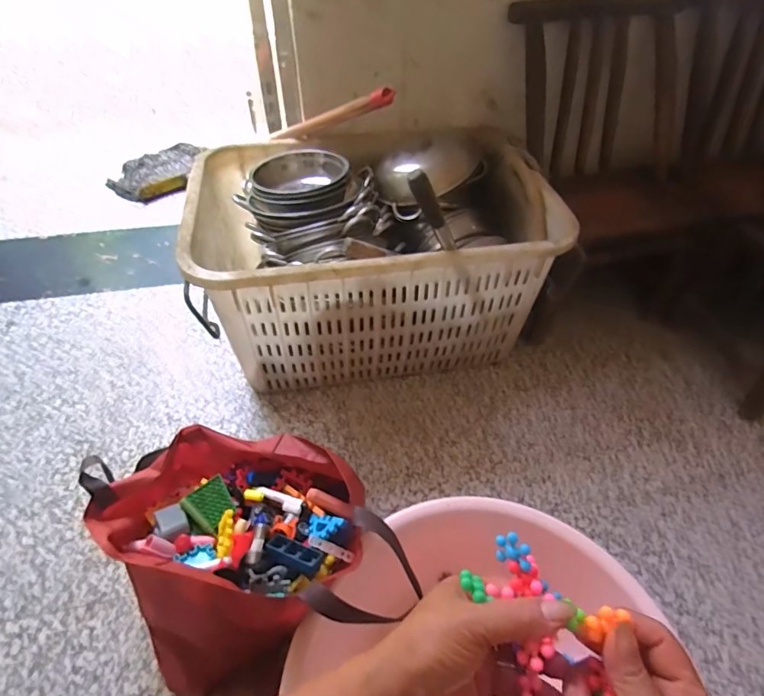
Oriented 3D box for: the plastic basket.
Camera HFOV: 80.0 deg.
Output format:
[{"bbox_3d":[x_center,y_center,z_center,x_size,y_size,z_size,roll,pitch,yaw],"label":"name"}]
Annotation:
[{"bbox_3d":[-0.028,-0.211,1.023,0.685,0.363,0.498,-8,48,-8],"label":"plastic basket"}]

